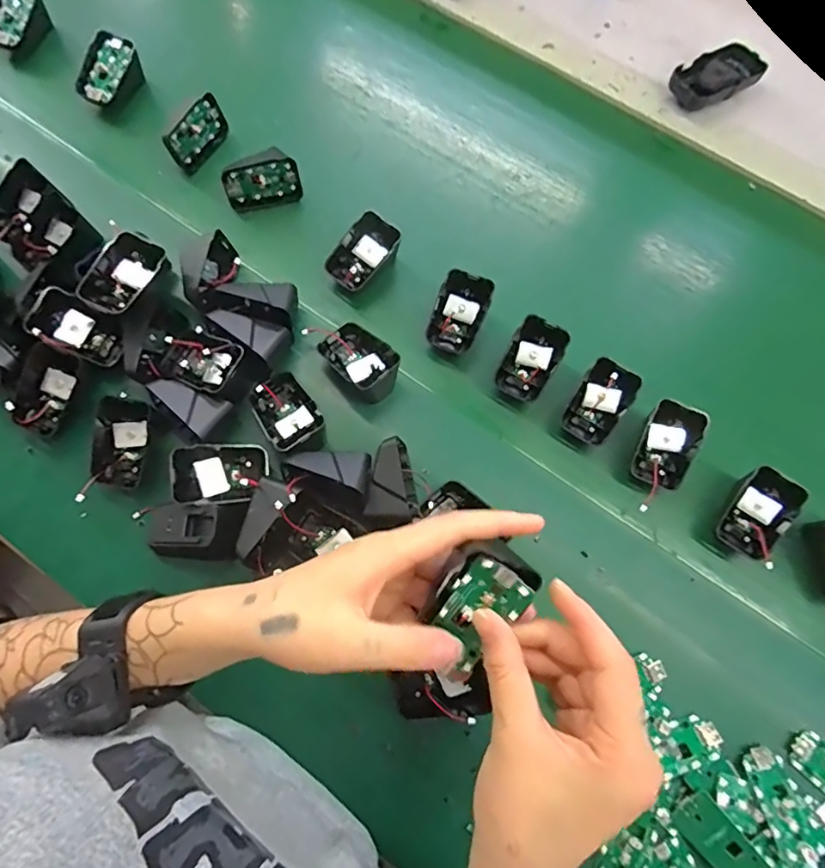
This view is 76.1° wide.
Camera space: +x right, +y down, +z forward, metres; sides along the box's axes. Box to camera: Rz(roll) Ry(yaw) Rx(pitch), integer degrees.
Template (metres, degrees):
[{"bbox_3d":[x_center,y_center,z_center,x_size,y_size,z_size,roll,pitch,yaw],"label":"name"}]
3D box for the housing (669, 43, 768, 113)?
[{"bbox_3d":[0.330,-0.385,0.572,0.107,0.031,0.057,-29,66,-12],"label":"housing"}]

